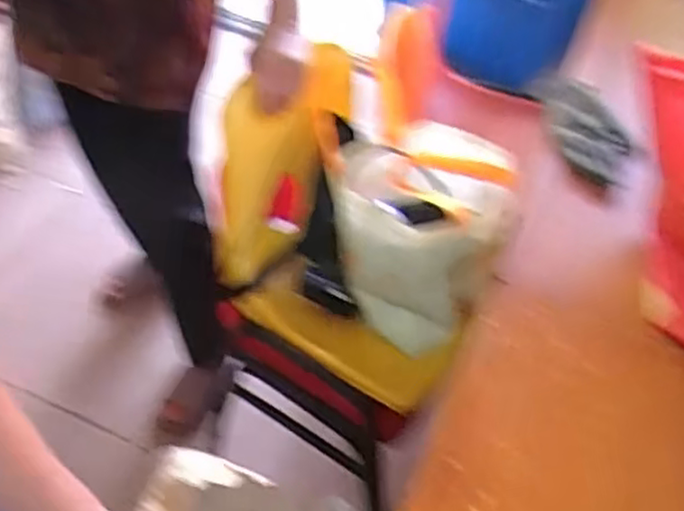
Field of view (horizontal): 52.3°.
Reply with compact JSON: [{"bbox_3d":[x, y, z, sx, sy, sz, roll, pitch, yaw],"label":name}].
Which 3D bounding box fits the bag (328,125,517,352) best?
[{"bbox_3d":[0.095,-0.042,0.959,0.218,0.218,0.220,4,48,-3],"label":"bag"}]

